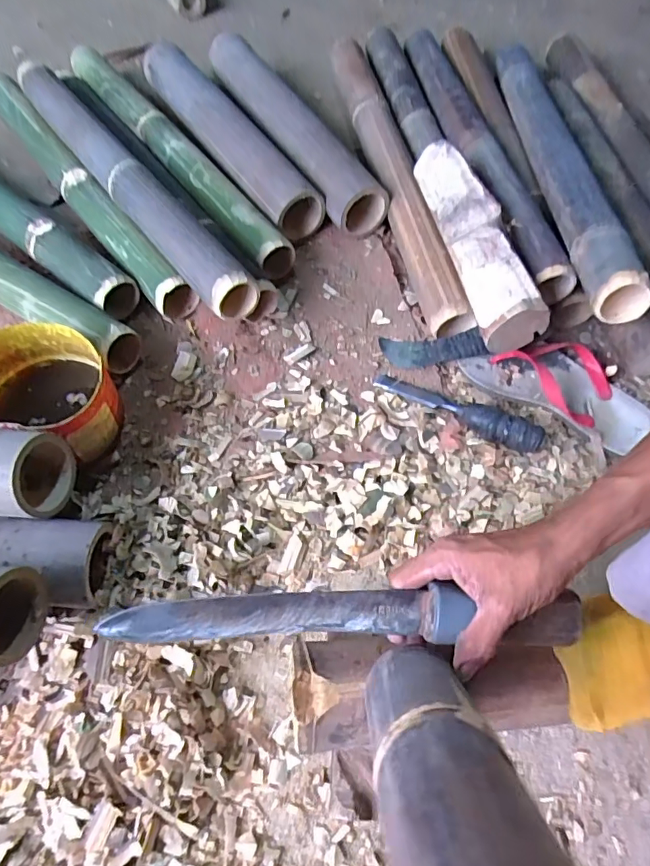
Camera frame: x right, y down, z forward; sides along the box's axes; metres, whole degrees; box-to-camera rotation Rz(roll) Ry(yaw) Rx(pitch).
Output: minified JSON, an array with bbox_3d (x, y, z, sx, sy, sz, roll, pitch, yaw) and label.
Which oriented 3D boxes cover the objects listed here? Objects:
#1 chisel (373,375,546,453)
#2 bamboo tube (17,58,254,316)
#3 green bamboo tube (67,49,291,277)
[{"bbox_3d":[0.153,-0.031,0.595,0.199,0.035,0.030,29,66,14],"label":"chisel"},{"bbox_3d":[-0.294,-0.379,0.705,0.058,0.067,0.668,-34,68,-16],"label":"bamboo tube"},{"bbox_3d":[-0.248,-0.459,0.804,0.070,0.057,0.657,-33,67,-16],"label":"green bamboo tube"}]

